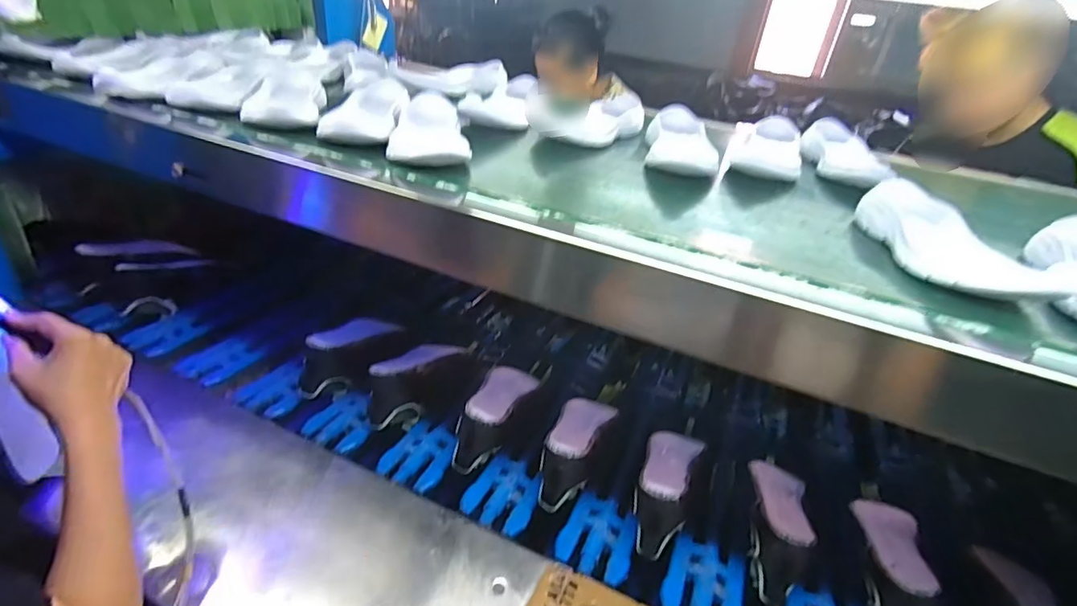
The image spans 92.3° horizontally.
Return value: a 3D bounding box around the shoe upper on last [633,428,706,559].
[{"bbox_3d":[0.176,0.246,0.706,0.073,0.097,0.199,17,33,17],"label":"shoe upper on last"}]

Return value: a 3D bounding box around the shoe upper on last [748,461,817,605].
[{"bbox_3d":[0.317,0.288,0.681,0.071,0.099,0.208,15,32,14],"label":"shoe upper on last"}]

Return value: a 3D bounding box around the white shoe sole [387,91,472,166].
[{"bbox_3d":[-0.143,-0.232,0.672,0.091,0.039,0.239,-1,32,-12],"label":"white shoe sole"}]

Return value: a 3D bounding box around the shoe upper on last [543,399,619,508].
[{"bbox_3d":[0.054,0.199,0.753,0.075,0.095,0.213,18,33,19],"label":"shoe upper on last"}]

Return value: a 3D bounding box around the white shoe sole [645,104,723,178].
[{"bbox_3d":[0.205,-0.237,0.743,0.096,0.046,0.214,9,31,6],"label":"white shoe sole"}]

